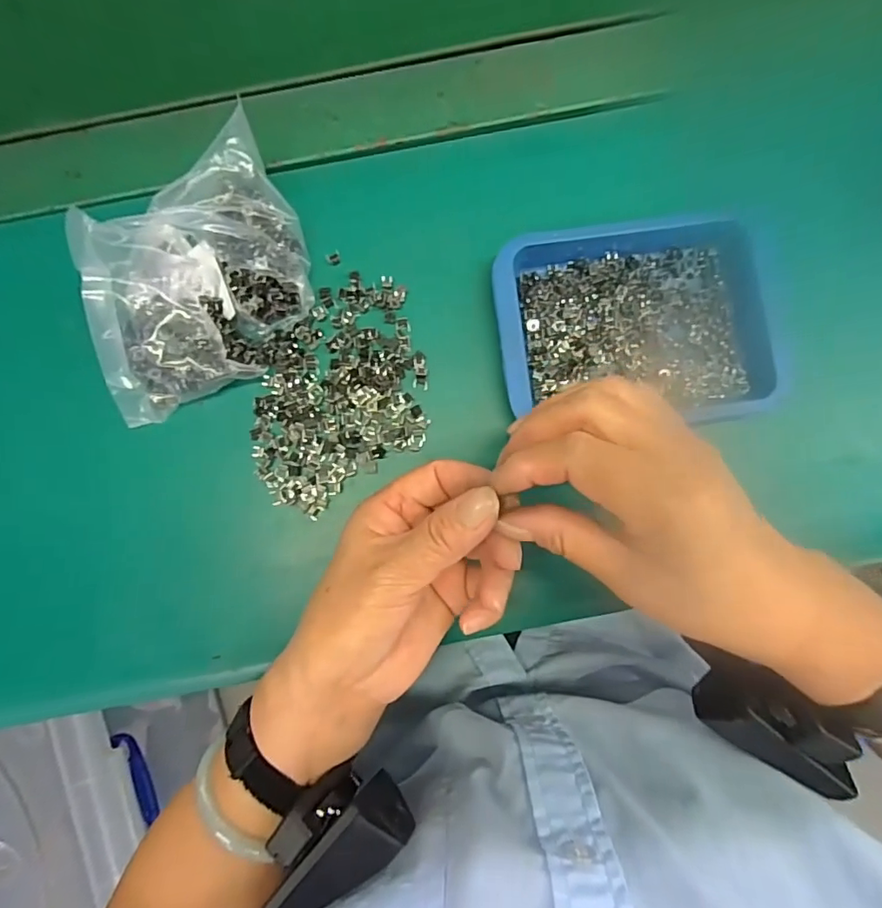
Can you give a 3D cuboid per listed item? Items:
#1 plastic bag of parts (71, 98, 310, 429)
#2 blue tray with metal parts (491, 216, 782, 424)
[{"bbox_3d":[-0.130,-0.093,0.289,0.085,0.070,0.172,33,87,4],"label":"plastic bag of parts"},{"bbox_3d":[0.114,-0.078,0.307,0.160,0.024,0.118,-6,85,2],"label":"blue tray with metal parts"}]

